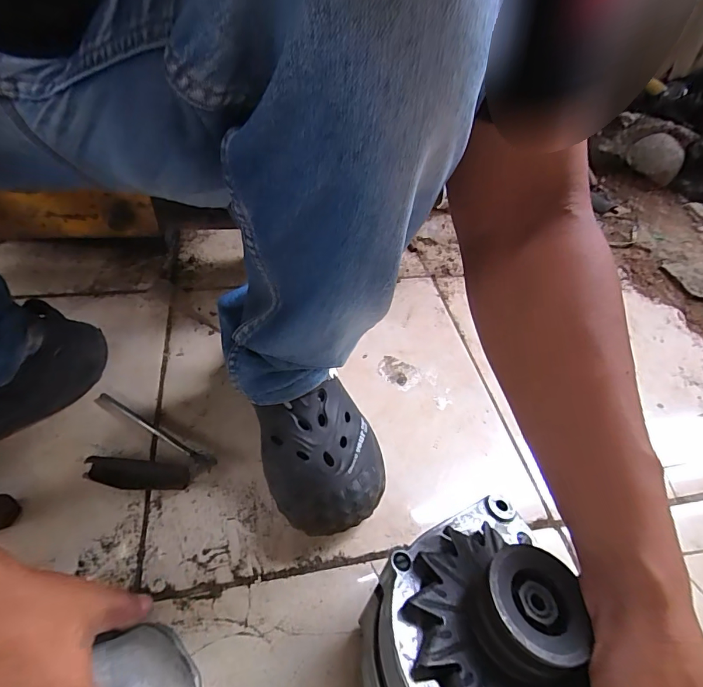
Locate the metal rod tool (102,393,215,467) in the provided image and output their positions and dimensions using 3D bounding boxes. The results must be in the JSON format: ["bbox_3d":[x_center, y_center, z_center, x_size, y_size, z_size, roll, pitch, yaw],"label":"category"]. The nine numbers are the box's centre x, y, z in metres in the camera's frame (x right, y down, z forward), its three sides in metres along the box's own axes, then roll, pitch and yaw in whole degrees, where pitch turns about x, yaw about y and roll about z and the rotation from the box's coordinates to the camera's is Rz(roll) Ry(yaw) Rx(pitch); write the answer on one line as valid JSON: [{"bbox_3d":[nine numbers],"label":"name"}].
[{"bbox_3d":[-0.215,0.094,0.466,0.163,0.014,0.013,25,48,16],"label":"metal rod tool"}]

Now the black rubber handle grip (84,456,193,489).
[{"bbox_3d":[-0.216,0.131,0.435,0.100,0.012,0.031,5,46,-2],"label":"black rubber handle grip"}]

